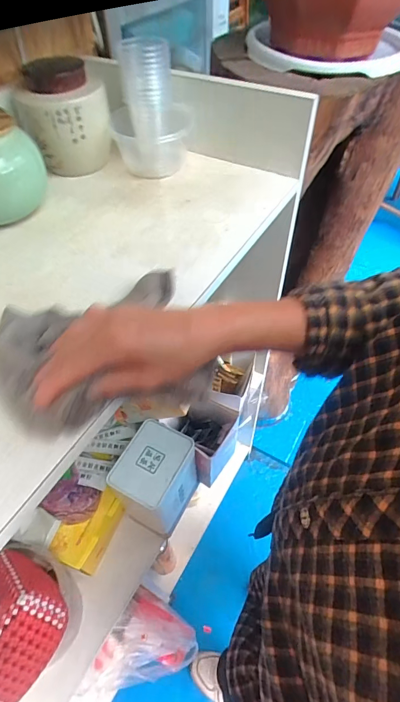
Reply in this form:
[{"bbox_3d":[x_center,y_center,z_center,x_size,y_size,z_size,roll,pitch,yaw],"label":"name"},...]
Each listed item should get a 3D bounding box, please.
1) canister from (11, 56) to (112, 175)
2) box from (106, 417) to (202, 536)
[{"bbox_3d":[-0.185,-0.321,0.522,0.118,0.114,0.097,-8,53,-5],"label":"canister"},{"bbox_3d":[-0.073,0.231,0.663,0.101,0.183,0.119,21,56,17],"label":"box"}]

